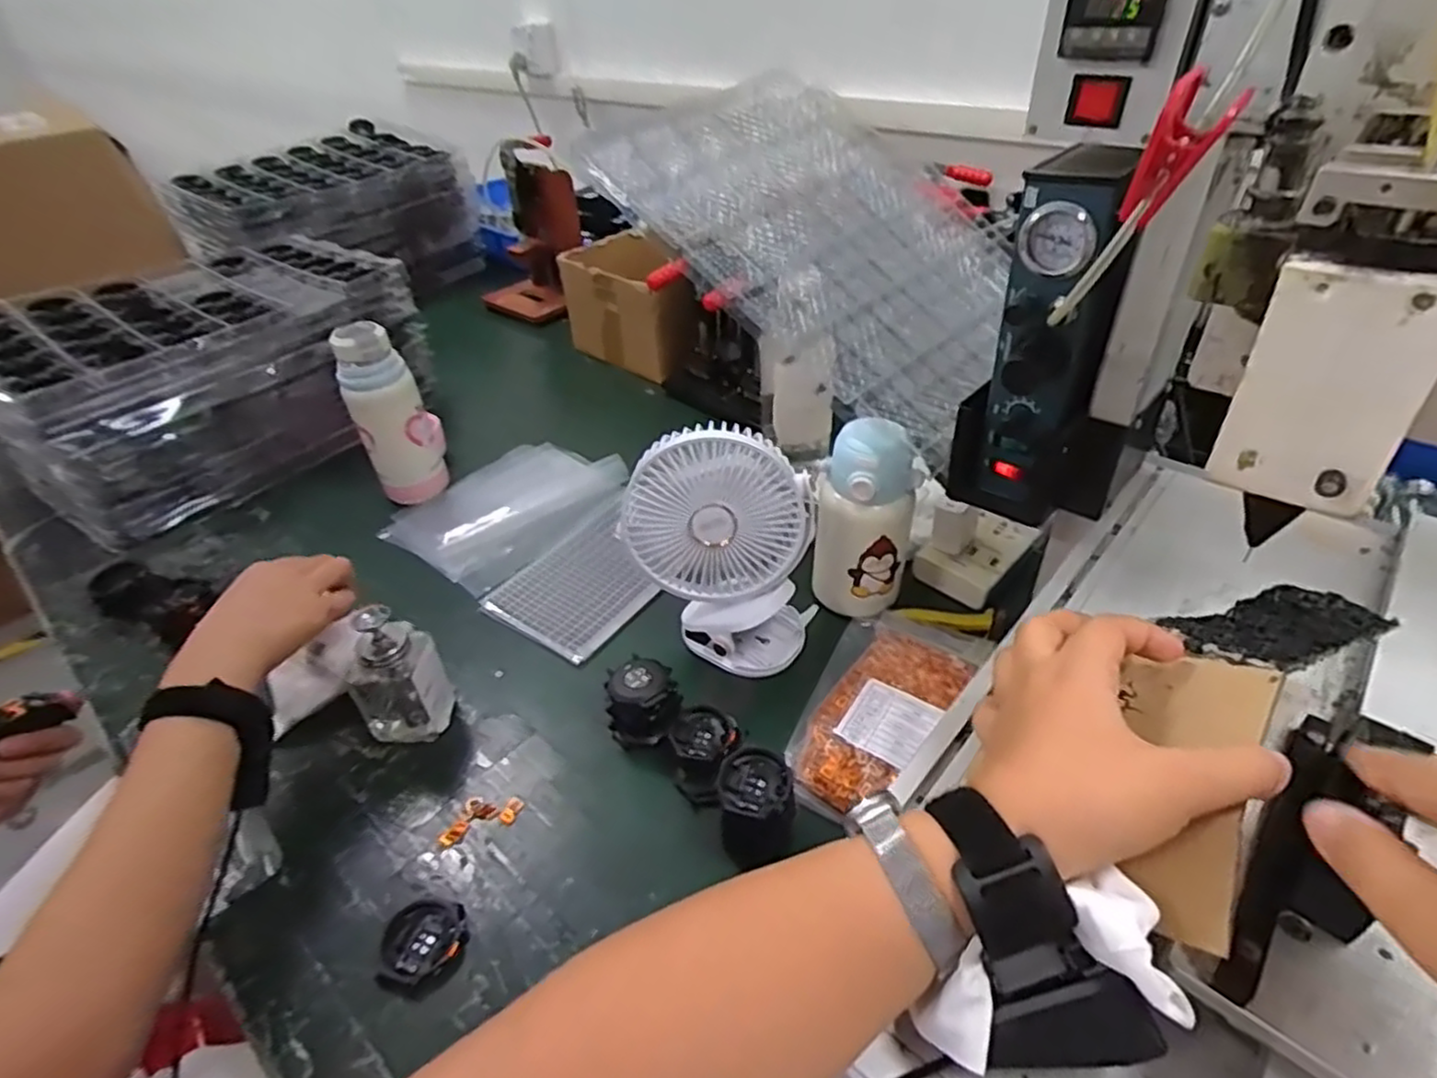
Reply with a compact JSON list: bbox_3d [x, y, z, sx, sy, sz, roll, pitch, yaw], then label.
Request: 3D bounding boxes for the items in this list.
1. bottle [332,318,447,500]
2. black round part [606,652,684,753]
[{"bbox_3d":[-0.361,-0.141,0.803,0.080,0.188,0.078,-18,42,-18],"label":"bottle"},{"bbox_3d":[-0.059,0.131,0.577,0.056,0.048,0.053,-2,39,2],"label":"black round part"}]

